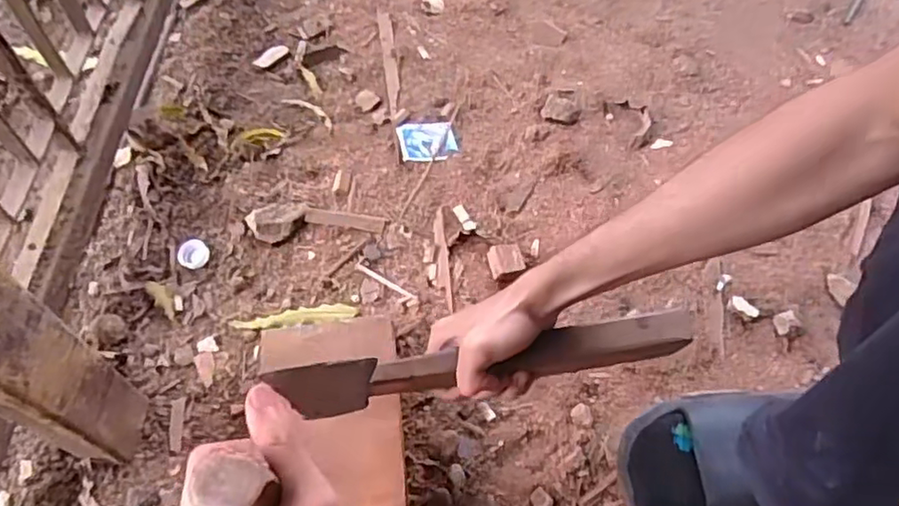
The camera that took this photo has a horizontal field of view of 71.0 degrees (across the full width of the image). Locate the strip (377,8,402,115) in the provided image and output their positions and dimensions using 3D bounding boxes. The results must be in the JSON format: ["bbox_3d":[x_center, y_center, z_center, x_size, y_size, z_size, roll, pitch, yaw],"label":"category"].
[{"bbox_3d":[-0.079,-0.256,0.830,0.018,0.004,0.195,-6,59,-6],"label":"strip"}]

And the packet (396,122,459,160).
[{"bbox_3d":[-0.026,-0.136,0.758,0.067,0.007,0.057,-11,60,-8],"label":"packet"}]

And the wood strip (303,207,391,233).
[{"bbox_3d":[-0.114,-0.036,0.695,0.089,0.004,0.017,9,75,0],"label":"wood strip"}]

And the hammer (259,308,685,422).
[{"bbox_3d":[0.040,0.081,0.491,0.333,0.097,0.030,-6,59,-13],"label":"hammer"}]

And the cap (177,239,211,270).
[{"bbox_3d":[-0.272,0.001,0.670,0.032,0.012,0.030,1,59,-1],"label":"cap"}]

